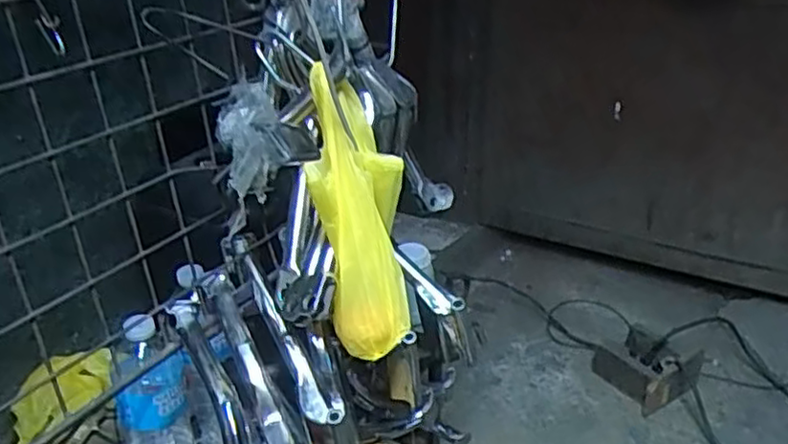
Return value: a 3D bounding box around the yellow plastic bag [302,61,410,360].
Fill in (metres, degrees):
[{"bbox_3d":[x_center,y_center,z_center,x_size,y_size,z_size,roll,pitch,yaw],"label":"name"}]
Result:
[{"bbox_3d":[-0.034,-0.005,0.684,0.095,0.276,0.060,-7,4,-18],"label":"yellow plastic bag"}]

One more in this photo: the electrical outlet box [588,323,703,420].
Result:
[{"bbox_3d":[0.589,0.329,1.688,0.158,0.114,0.225,-15,31,-25],"label":"electrical outlet box"}]

